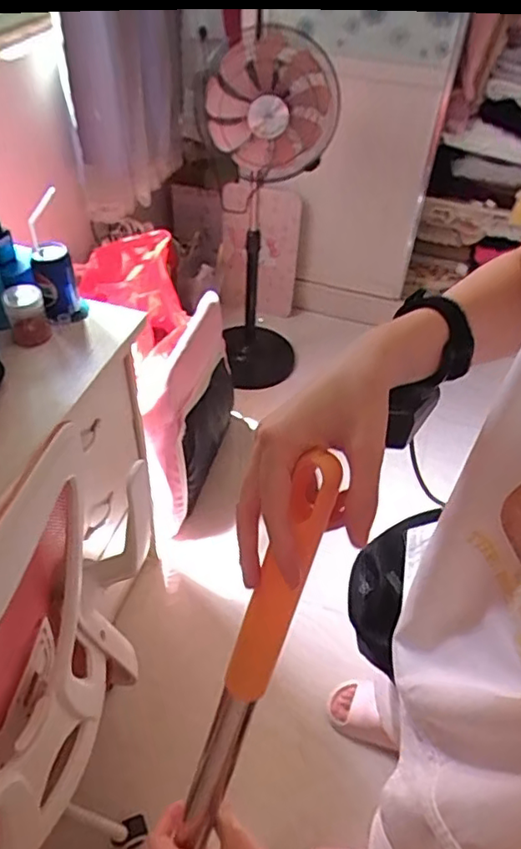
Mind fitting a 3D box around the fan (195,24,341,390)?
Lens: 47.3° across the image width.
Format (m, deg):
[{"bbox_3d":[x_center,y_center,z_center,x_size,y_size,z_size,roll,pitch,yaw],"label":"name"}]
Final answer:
[{"bbox_3d":[0.020,-0.531,1.738,0.287,1.016,0.355,13,46,9],"label":"fan"}]

